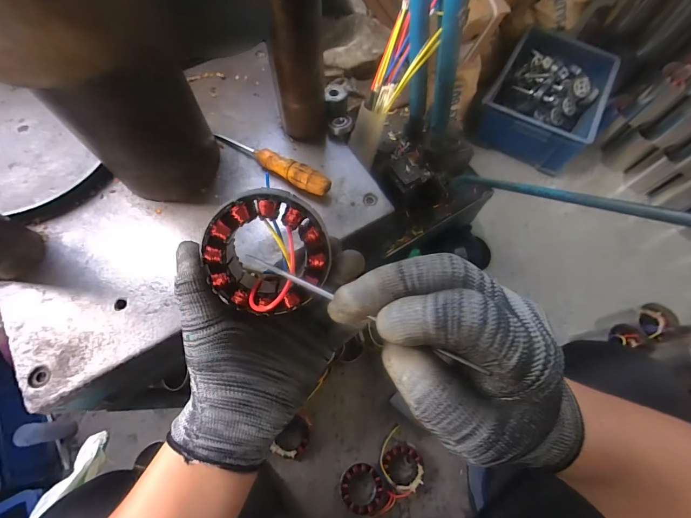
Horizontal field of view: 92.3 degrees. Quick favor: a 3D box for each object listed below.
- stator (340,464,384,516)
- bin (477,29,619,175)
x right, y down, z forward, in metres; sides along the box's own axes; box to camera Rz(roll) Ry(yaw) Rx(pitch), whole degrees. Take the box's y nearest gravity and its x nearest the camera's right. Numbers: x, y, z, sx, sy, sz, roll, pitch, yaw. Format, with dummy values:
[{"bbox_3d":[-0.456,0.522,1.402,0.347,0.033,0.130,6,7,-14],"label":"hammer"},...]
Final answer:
[{"bbox_3d":[0.033,0.462,0.669,0.082,0.036,0.085,0,67,-1],"label":"stator"},{"bbox_3d":[0.598,-0.466,1.003,0.308,0.148,0.355,30,70,11],"label":"bin"}]

